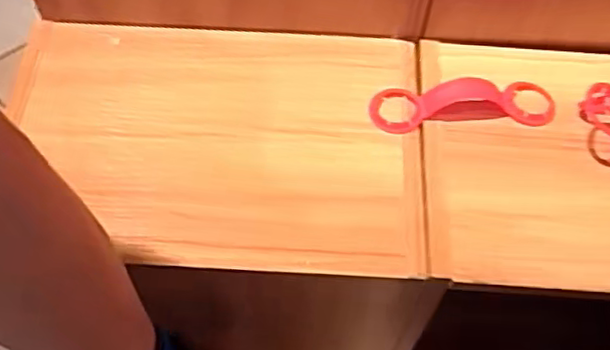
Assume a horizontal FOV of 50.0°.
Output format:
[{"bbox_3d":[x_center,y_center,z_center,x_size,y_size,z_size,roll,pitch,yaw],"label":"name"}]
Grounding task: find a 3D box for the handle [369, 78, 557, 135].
[{"bbox_3d":[0.115,-0.052,0.471,0.133,0.020,0.038,-2,58,-4],"label":"handle"}]

